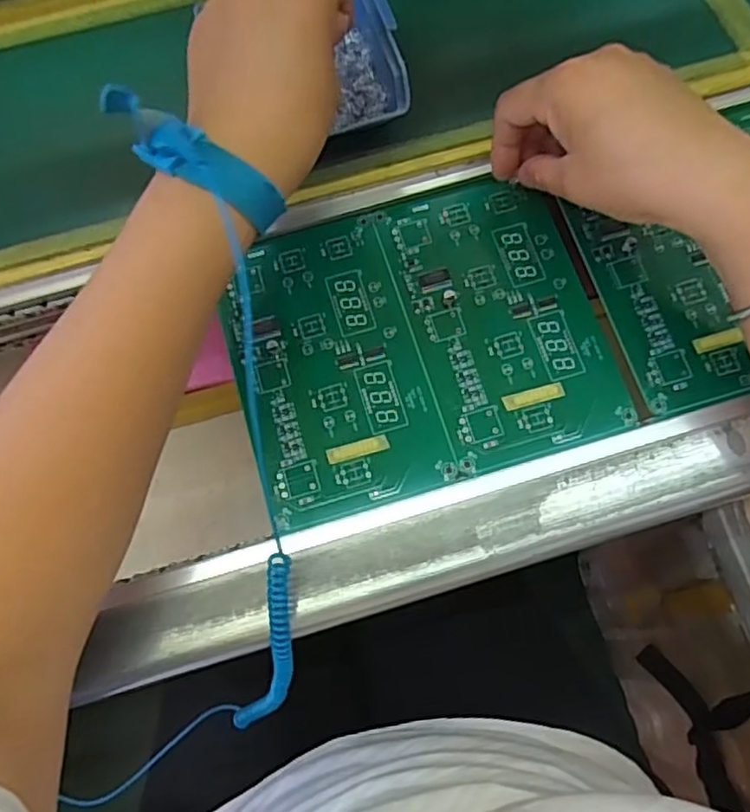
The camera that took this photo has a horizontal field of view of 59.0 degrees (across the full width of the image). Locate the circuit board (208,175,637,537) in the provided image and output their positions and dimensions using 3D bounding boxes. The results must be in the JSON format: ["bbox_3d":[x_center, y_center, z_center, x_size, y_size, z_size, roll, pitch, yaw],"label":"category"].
[{"bbox_3d":[0.023,-0.041,0.378,0.201,0.004,0.173,-16,72,-4],"label":"circuit board"}]

